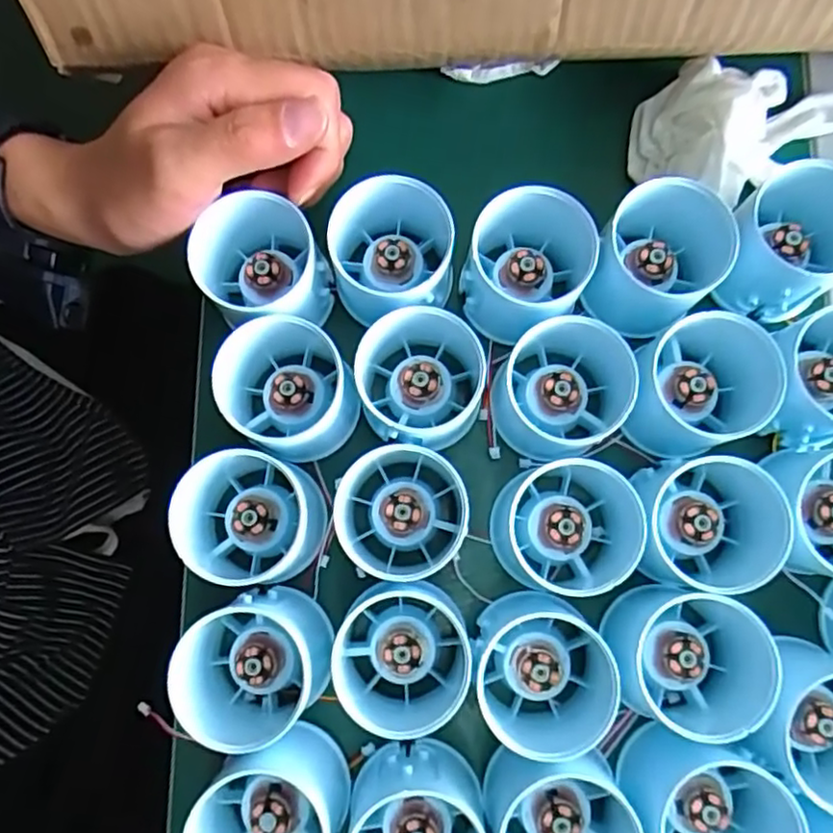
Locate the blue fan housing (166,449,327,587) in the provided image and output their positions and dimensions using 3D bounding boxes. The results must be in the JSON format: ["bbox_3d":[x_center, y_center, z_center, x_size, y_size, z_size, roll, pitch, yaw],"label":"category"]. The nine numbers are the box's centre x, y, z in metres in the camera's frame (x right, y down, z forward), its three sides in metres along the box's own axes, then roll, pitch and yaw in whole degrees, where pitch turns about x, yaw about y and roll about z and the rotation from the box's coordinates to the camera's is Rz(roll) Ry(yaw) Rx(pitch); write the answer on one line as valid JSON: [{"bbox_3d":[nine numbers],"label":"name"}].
[{"bbox_3d":[-0.071,0.043,0.272,0.057,0.049,0.053,2,81,1],"label":"blue fan housing"}]

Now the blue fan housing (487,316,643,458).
[{"bbox_3d":[0.061,-0.012,0.283,0.054,0.049,0.053,0,81,1],"label":"blue fan housing"}]

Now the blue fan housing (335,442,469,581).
[{"bbox_3d":[-0.005,0.039,0.276,0.052,0.046,0.057,0,81,1],"label":"blue fan housing"}]

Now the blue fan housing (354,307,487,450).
[{"bbox_3d":[0.001,-0.016,0.283,0.057,0.049,0.046,11,81,2],"label":"blue fan housing"}]

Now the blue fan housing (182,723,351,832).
[{"bbox_3d":[-0.055,0.153,0.253,0.050,0.045,0.053,0,81,1],"label":"blue fan housing"}]

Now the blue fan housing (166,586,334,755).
[{"bbox_3d":[-0.063,0.102,0.264,0.055,0.047,0.060,0,81,1],"label":"blue fan housing"}]

